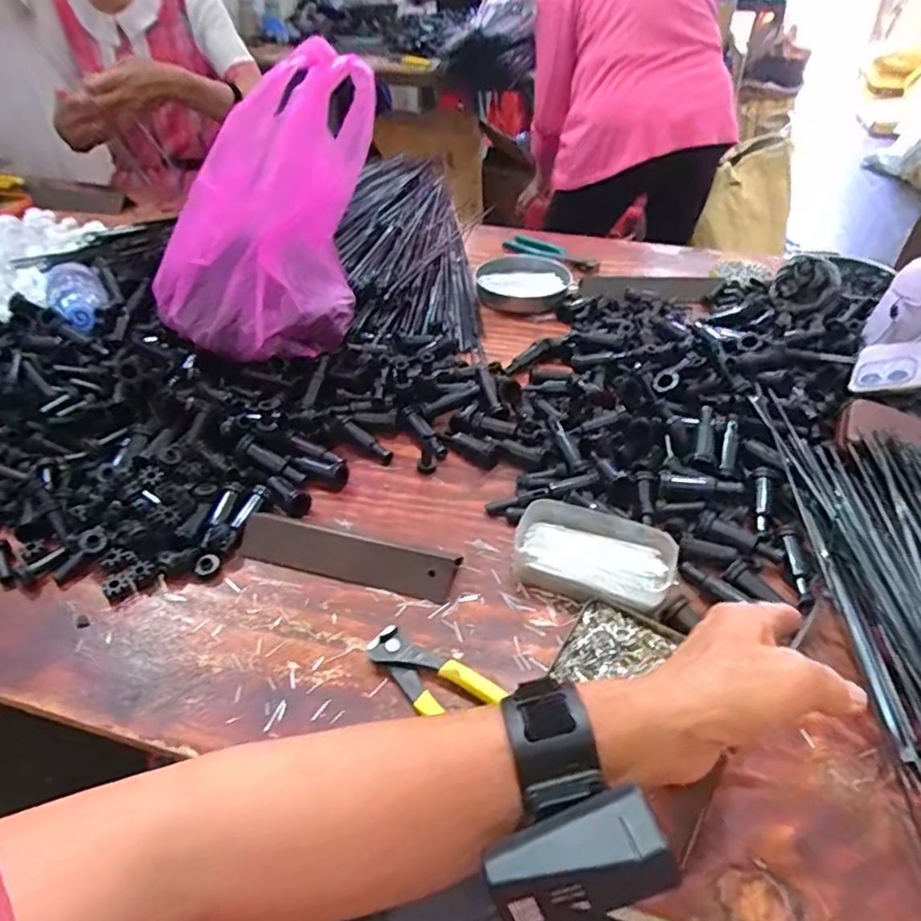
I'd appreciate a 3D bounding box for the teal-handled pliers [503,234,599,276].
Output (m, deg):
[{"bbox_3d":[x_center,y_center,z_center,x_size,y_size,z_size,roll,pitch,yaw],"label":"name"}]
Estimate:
[{"bbox_3d":[0.146,-0.330,0.982,0.055,0.013,0.177,-34,52,-32],"label":"teal-handled pliers"}]

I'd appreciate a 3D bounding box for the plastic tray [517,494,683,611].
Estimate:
[{"bbox_3d":[0.105,0.078,0.489,0.122,0.036,0.069,16,44,16],"label":"plastic tray"}]

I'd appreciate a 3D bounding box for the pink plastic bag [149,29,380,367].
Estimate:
[{"bbox_3d":[-0.203,-0.232,0.604,0.216,0.268,0.139,-19,46,-20],"label":"pink plastic bag"}]

